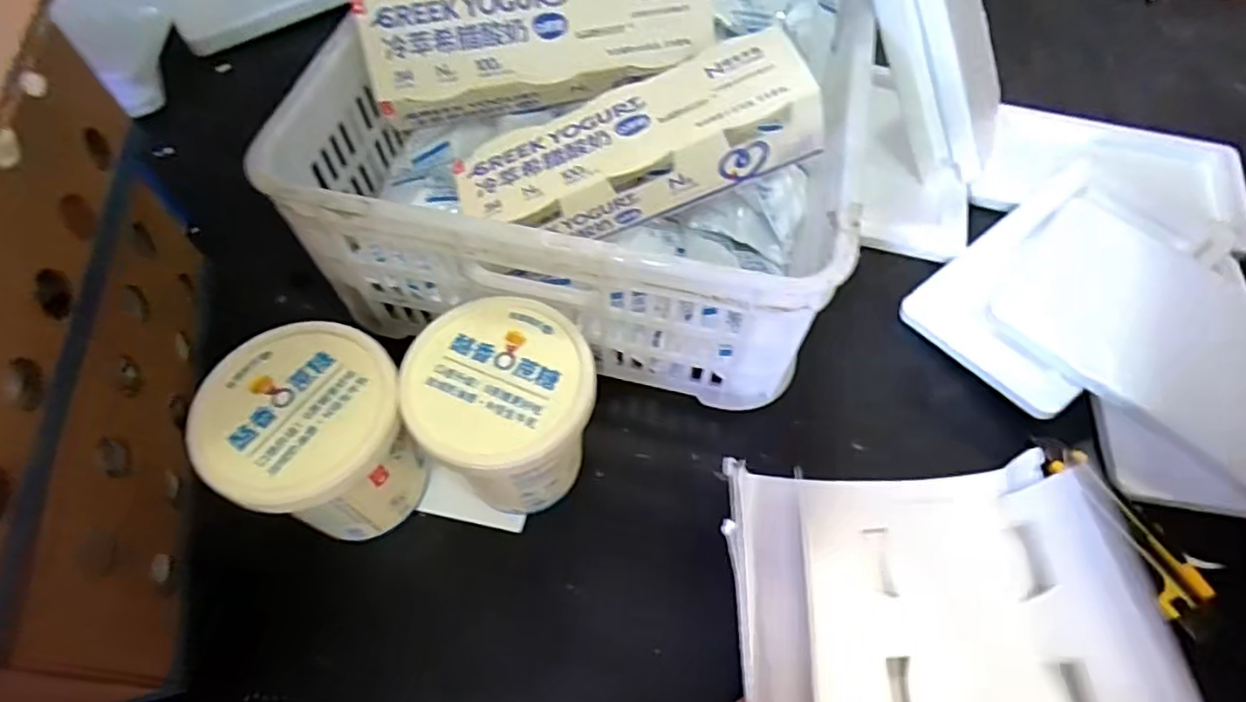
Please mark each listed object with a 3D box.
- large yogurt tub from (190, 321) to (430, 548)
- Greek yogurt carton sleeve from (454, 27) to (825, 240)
[{"bbox_3d":[-0.198,0.060,0.432,0.111,0.127,0.110,1,58,-1],"label":"large yogurt tub"},{"bbox_3d":[0.010,-0.153,0.502,0.268,0.066,0.089,-16,59,5],"label":"Greek yogurt carton sleeve"}]

